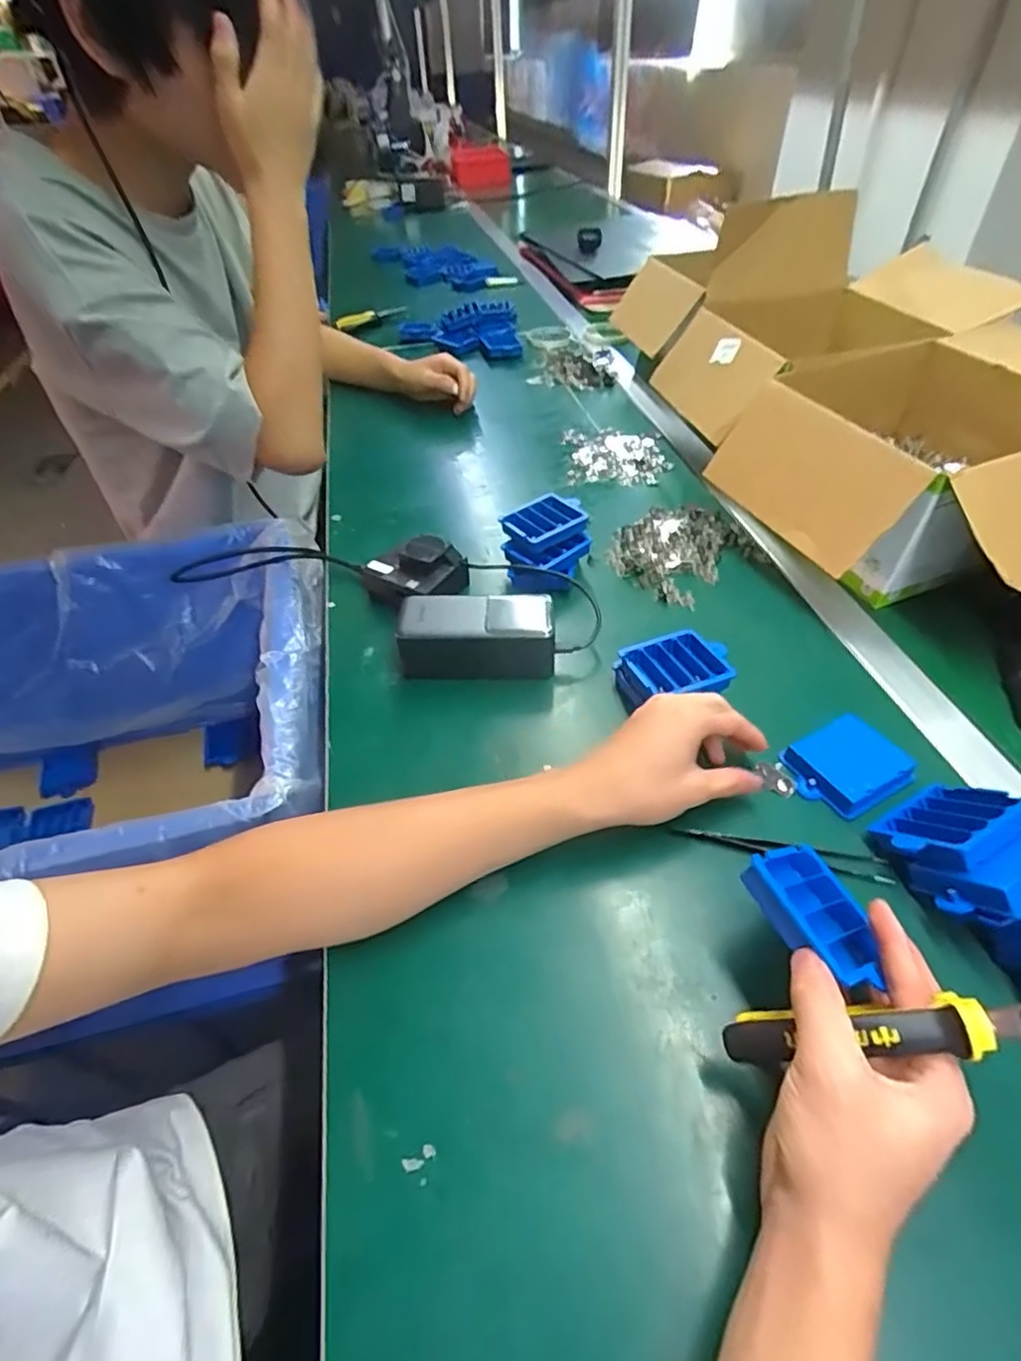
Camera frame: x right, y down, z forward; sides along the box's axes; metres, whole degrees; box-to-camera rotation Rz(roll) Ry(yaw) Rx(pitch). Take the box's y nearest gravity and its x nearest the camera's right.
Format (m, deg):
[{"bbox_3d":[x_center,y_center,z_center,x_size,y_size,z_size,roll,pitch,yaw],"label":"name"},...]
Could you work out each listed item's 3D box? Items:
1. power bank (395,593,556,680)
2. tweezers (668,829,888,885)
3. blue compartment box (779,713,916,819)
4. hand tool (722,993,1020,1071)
[{"bbox_3d":[-0.029,-0.038,0.525,0.132,0.054,0.055,-2,46,3],"label":"power bank"},{"bbox_3d":[0.175,0.112,0.397,0.132,0.007,0.020,4,46,9],"label":"tweezers"},{"bbox_3d":[0.234,0.059,0.431,0.067,0.019,0.061,-25,49,-18],"label":"blue compartment box"},{"bbox_3d":[0.176,0.151,0.267,0.161,0.017,0.021,-15,43,19],"label":"hand tool"}]

